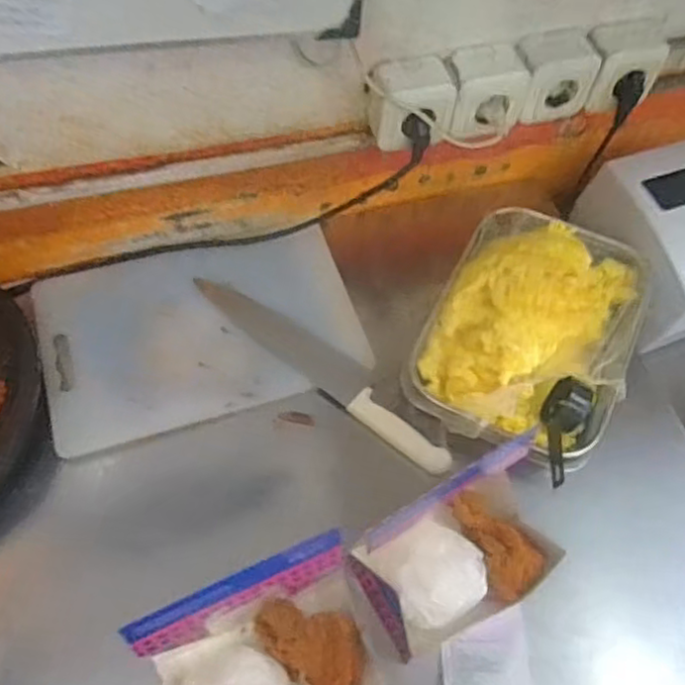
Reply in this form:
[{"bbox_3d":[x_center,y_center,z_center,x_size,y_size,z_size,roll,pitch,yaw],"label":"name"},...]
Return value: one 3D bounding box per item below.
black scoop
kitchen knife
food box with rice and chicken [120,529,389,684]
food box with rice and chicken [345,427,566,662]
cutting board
[{"bbox_3d":[0.220,0.093,0.669,0.052,0.050,0.125,21,46,8],"label":"black scoop"},{"bbox_3d":[-0.024,0.024,0.750,0.353,0.019,0.053,37,64,16],"label":"kitchen knife"},{"bbox_3d":[-0.057,0.262,0.547,0.185,0.149,0.121,-21,64,-15],"label":"food box with rice and chicken"},{"bbox_3d":[0.105,0.188,0.590,0.186,0.140,0.112,-22,64,-16],"label":"food box with rice and chicken"},{"bbox_3d":[-0.164,-0.017,0.777,0.349,0.019,0.226,-16,63,-13],"label":"cutting board"}]

